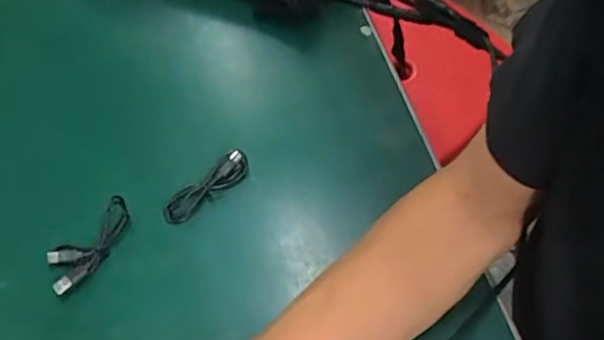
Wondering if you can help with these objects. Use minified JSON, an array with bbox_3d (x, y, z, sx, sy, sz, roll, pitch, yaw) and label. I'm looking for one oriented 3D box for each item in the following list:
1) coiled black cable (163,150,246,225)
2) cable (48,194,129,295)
[{"bbox_3d":[-0.076,0.014,0.504,0.077,0.016,0.022,-36,68,-15],"label":"coiled black cable"},{"bbox_3d":[-0.163,0.057,0.487,0.080,0.014,0.034,-42,70,-17],"label":"cable"}]

